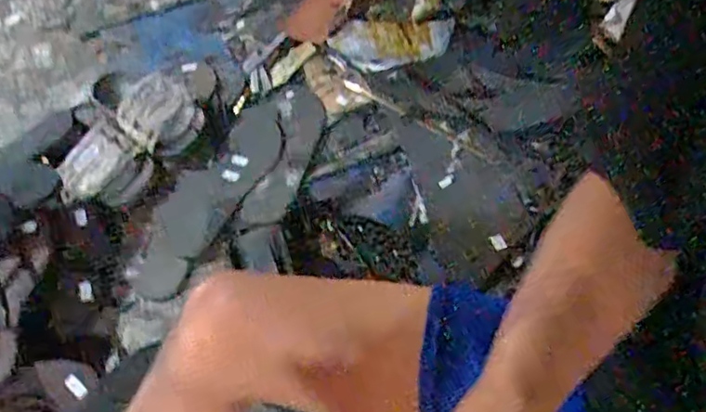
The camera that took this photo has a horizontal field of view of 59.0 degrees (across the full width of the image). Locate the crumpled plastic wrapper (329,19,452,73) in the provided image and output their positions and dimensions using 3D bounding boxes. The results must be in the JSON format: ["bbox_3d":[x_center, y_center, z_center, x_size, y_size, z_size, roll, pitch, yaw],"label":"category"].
[{"bbox_3d":[0.051,-0.246,0.941,0.189,0.063,0.049,5,58,12],"label":"crumpled plastic wrapper"}]

